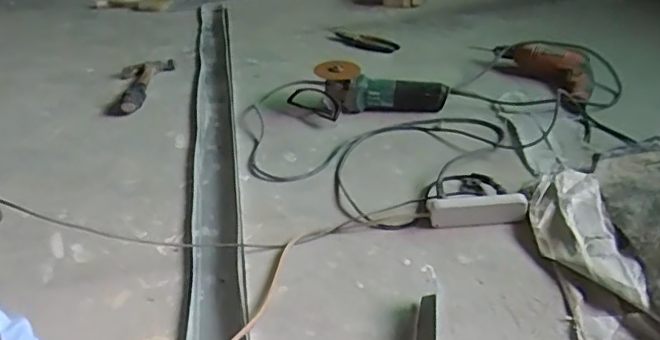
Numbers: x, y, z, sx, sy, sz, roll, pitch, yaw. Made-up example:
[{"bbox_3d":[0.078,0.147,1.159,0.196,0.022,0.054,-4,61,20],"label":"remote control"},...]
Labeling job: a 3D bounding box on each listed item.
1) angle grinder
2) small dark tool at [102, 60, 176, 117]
[{"bbox_3d":[0.078,-0.166,1.244,0.341,0.112,0.093,1,34,8],"label":"angle grinder"},{"bbox_3d":[-0.470,-0.209,1.426,0.143,0.033,0.296,-7,33,-5],"label":"small dark tool"}]

